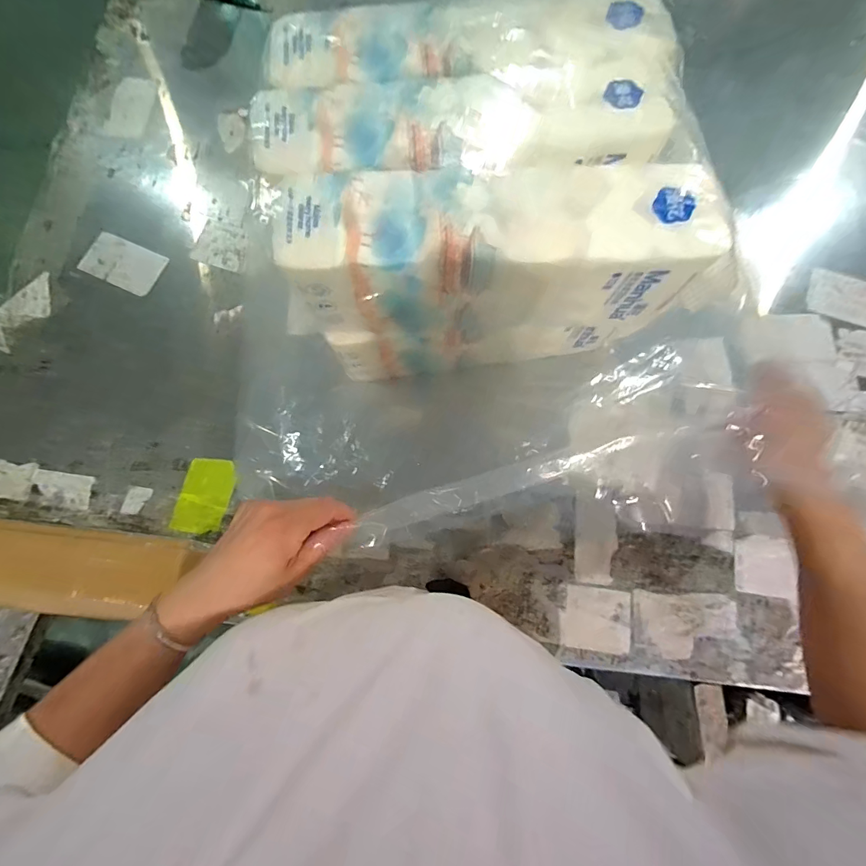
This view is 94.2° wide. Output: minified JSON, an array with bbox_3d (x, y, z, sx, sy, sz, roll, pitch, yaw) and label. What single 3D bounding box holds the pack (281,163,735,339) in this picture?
[{"bbox_3d":[0.052,-0.168,0.395,0.371,0.140,0.097,-1,77,2],"label":"pack"}]

